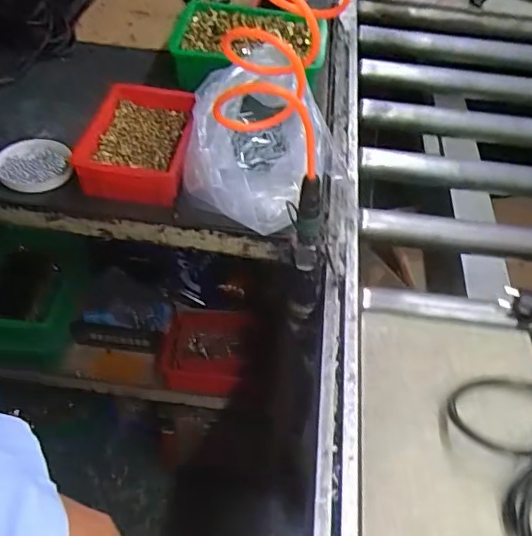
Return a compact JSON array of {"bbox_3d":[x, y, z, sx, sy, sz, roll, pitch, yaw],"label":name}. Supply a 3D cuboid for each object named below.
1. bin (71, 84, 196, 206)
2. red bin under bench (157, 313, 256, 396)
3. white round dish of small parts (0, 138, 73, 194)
[{"bbox_3d":[-0.175,-0.179,0.786,0.133,0.075,0.200,7,48,1],"label":"bin"},{"bbox_3d":[-0.107,0.150,1.024,0.160,0.092,0.136,4,48,-2],"label":"red bin under bench"},{"bbox_3d":[-0.322,-0.144,0.780,0.097,0.012,0.098,-22,60,-23],"label":"white round dish of small parts"}]

